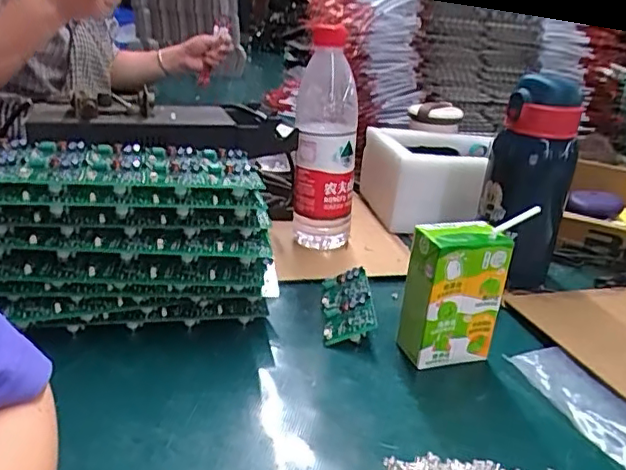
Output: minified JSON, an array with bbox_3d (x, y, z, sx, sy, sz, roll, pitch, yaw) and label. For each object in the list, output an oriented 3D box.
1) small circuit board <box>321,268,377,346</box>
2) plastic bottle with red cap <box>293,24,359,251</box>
[{"bbox_3d":[0.030,0.062,0.524,0.044,0.010,0.092,-21,26,8],"label":"small circuit board"},{"bbox_3d":[0.013,-0.092,0.616,0.061,0.228,0.060,2,24,-2],"label":"plastic bottle with red cap"}]

